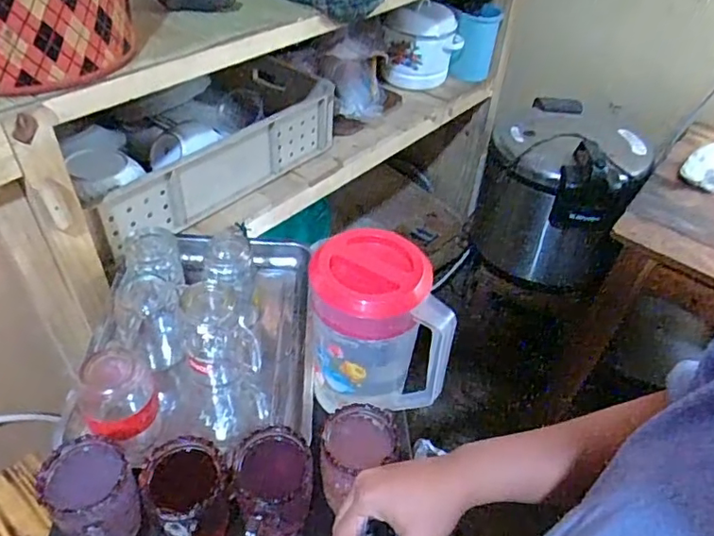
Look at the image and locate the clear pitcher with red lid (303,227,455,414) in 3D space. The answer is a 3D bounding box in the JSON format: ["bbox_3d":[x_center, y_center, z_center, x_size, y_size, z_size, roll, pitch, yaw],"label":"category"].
[{"bbox_3d":[0.020,0.071,0.640,0.148,0.194,0.116,4,43,-2],"label":"clear pitcher with red lid"}]

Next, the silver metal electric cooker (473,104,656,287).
[{"bbox_3d":[0.504,-0.190,1.415,0.328,0.360,0.374,25,46,18],"label":"silver metal electric cooker"}]

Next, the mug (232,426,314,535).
[{"bbox_3d":[-0.083,0.224,0.558,0.075,0.107,0.083,-10,46,-17],"label":"mug"}]

